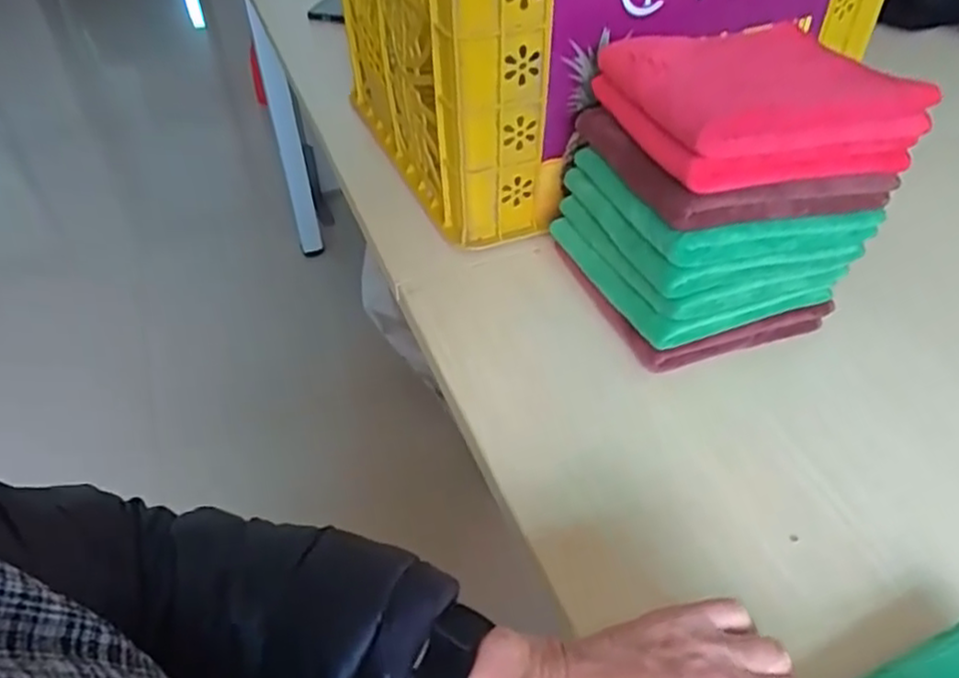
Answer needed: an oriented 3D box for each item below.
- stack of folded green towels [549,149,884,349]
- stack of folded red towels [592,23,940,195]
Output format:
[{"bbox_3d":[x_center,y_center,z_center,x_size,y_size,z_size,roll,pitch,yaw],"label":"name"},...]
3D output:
[{"bbox_3d":[0.177,-0.096,0.589,0.164,0.098,0.191,-15,45,-15],"label":"stack of folded green towels"},{"bbox_3d":[0.195,-0.180,0.524,0.168,0.053,0.180,-11,44,-10],"label":"stack of folded red towels"}]

